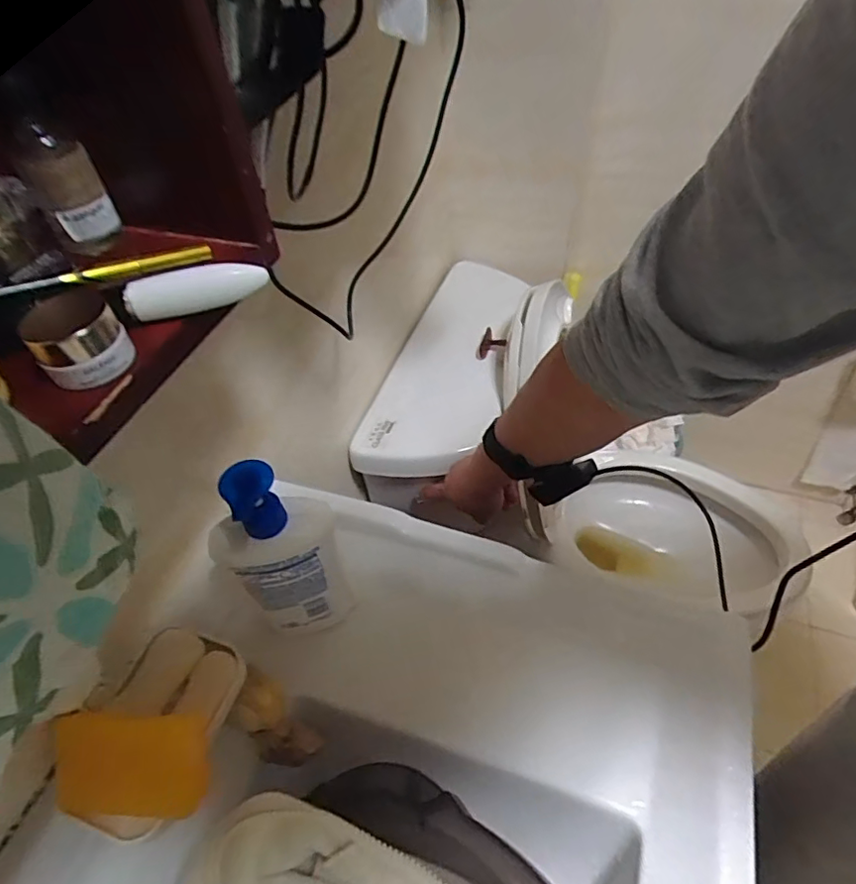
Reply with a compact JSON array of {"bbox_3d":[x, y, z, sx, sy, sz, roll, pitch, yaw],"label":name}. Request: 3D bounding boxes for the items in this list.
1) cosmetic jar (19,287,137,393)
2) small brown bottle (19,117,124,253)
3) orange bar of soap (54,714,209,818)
[{"bbox_3d":[-0.148,-0.043,0.234,0.034,0.025,0.035,-3,49,3],"label":"cosmetic jar"},{"bbox_3d":[-0.191,-0.137,0.295,0.030,0.061,0.025,-25,52,-16],"label":"small brown bottle"},{"bbox_3d":[-0.190,0.205,0.353,0.091,0.030,0.054,-4,49,1],"label":"orange bar of soap"}]

